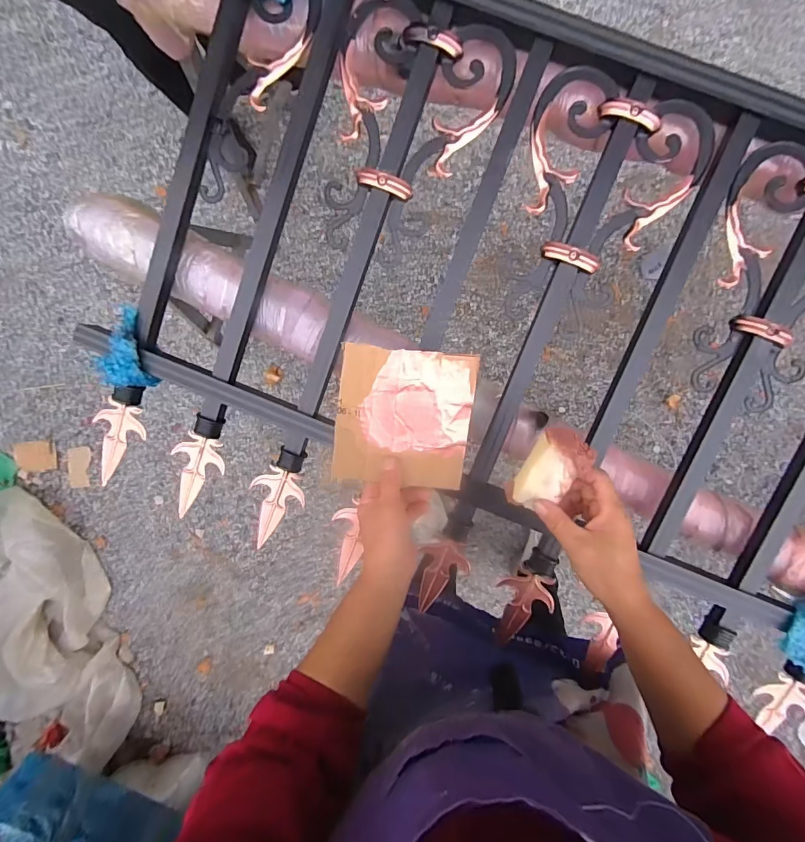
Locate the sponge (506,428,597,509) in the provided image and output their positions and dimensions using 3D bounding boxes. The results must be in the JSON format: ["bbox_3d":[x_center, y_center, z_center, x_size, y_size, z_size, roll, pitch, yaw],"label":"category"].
[{"bbox_3d":[0.141,0.052,0.423,0.049,0.020,0.094,24,126,0],"label":"sponge"}]

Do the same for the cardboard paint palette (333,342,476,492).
[{"bbox_3d":[0.002,-0.005,0.494,0.151,0.017,0.150,6,86,1],"label":"cardboard paint palette"}]

